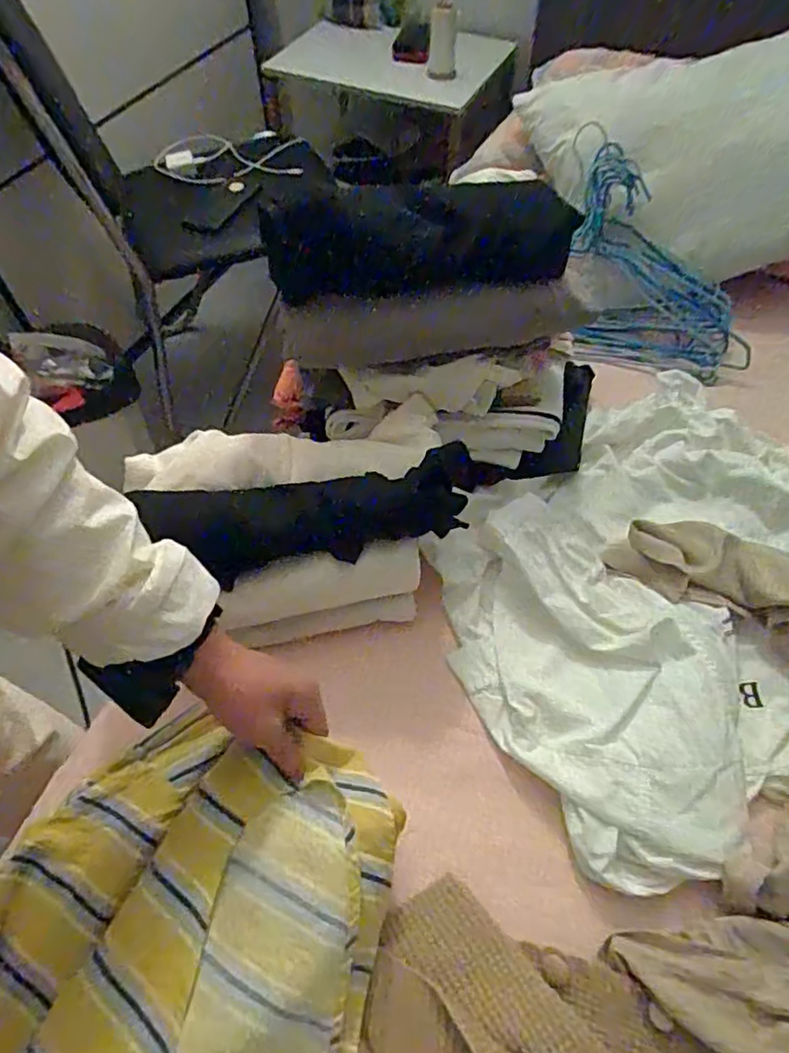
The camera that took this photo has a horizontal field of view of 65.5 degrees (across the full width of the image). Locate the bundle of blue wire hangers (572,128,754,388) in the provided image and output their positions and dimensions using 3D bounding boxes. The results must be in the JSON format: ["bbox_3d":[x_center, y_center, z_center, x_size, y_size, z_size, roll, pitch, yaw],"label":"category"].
[{"bbox_3d":[0.303,-0.340,0.814,0.201,0.086,0.367,-27,91,-15],"label":"bundle of blue wire hangers"}]

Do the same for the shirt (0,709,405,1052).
[{"bbox_3d":[-0.176,0.293,0.438,0.327,0.065,0.308,19,61,10],"label":"shirt"}]

